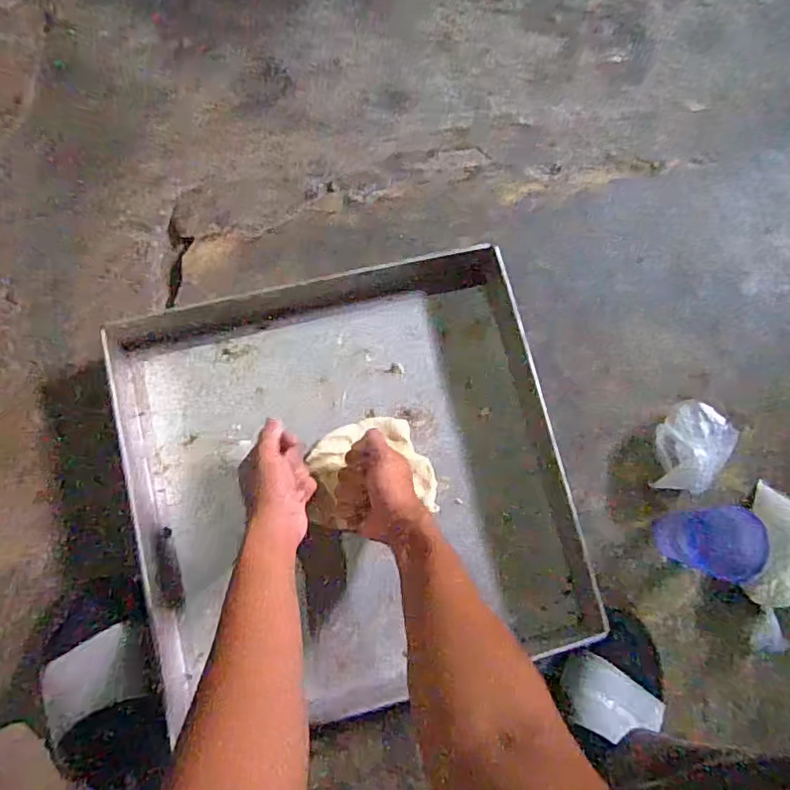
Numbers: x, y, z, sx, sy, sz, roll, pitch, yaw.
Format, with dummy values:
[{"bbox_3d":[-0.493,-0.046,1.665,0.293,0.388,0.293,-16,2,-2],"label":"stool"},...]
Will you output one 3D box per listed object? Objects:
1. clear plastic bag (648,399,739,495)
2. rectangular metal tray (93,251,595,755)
[{"bbox_3d":[0.337,0.063,0.652,0.078,0.050,0.106,33,81,2],"label":"clear plastic bag"},{"bbox_3d":[-0.045,0.094,0.630,0.464,0.063,0.470,-14,82,-6],"label":"rectangular metal tray"}]

